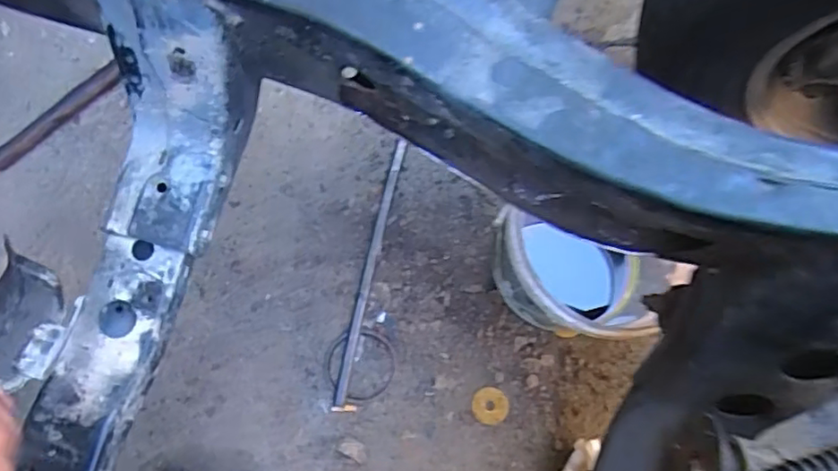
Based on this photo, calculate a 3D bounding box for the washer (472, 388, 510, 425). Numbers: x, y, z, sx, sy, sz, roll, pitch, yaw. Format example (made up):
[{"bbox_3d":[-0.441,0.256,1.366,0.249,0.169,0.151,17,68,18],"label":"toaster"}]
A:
[{"bbox_3d":[0.114,0.272,0.980,0.059,0.005,0.055,0,77,0],"label":"washer"}]

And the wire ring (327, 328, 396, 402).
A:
[{"bbox_3d":[-0.092,0.208,0.977,0.108,0.008,0.113,1,79,-5],"label":"wire ring"}]

